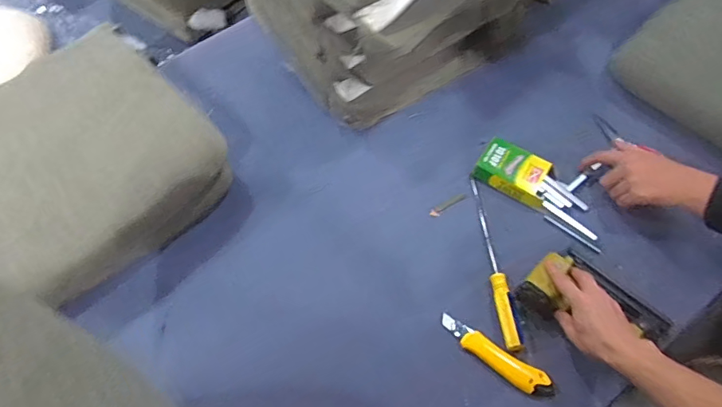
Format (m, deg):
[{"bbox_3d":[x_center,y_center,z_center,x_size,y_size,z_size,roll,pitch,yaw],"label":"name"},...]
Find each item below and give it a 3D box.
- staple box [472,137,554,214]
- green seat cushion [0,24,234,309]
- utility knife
[{"bbox_3d":[0.266,-0.053,0.805,0.130,0.032,0.080,33,69,19],"label":"staple box"},{"bbox_3d":[-0.495,-0.068,0.795,0.434,0.120,0.437,37,70,20],"label":"green seat cushion"},{"bbox_3d":[0.193,0.218,0.675,0.175,0.026,0.036,35,69,19],"label":"utility knife"}]

